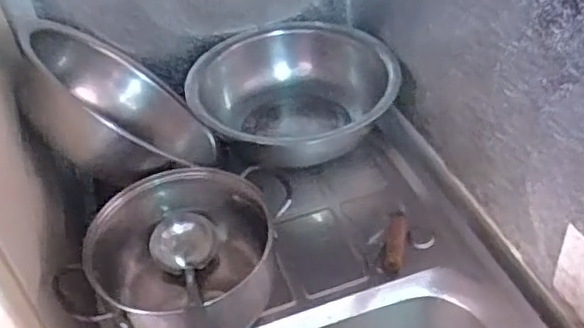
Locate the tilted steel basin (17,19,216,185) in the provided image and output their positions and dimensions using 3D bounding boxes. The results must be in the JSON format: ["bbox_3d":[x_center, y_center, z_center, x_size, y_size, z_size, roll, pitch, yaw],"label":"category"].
[{"bbox_3d":[-0.263,-0.095,0.928,0.316,0.118,0.313,34,28,-21],"label":"tilted steel basin"}]

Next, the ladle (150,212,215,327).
[{"bbox_3d":[-0.127,0.132,0.756,0.080,0.070,0.200,-15,21,-9],"label":"ladle"}]

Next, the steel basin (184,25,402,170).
[{"bbox_3d":[-0.002,-0.117,1.041,0.327,0.122,0.306,-4,42,3],"label":"steel basin"}]

